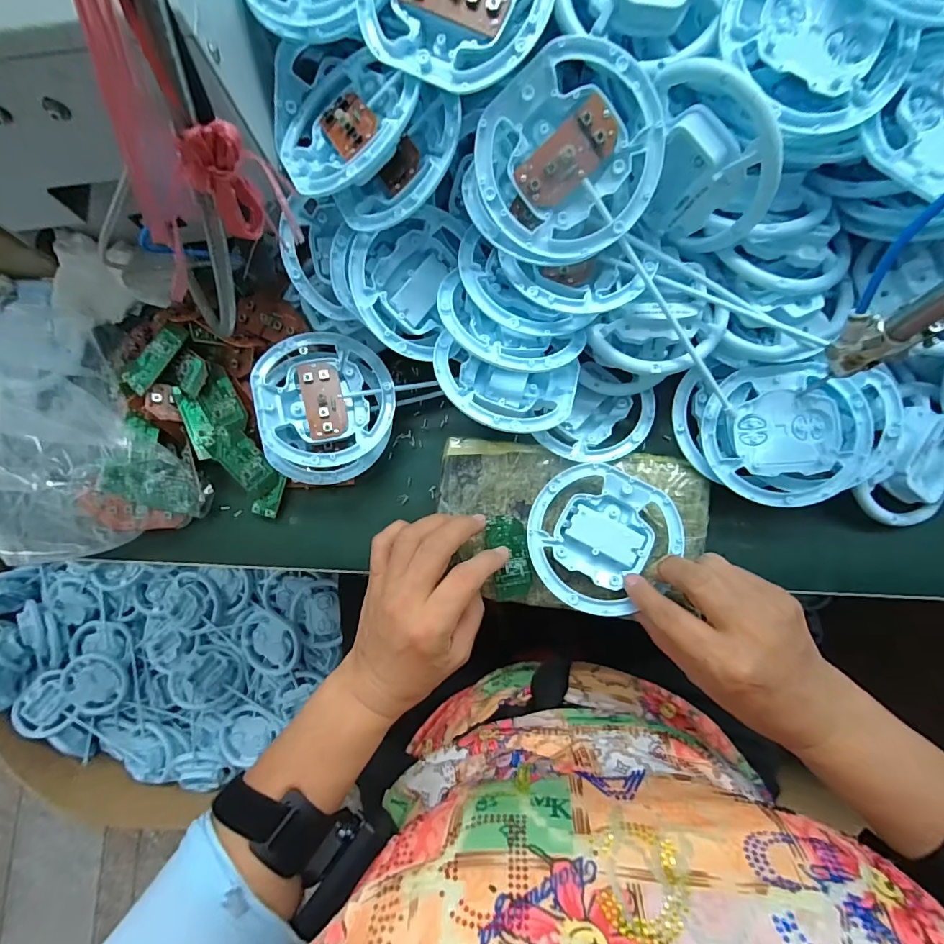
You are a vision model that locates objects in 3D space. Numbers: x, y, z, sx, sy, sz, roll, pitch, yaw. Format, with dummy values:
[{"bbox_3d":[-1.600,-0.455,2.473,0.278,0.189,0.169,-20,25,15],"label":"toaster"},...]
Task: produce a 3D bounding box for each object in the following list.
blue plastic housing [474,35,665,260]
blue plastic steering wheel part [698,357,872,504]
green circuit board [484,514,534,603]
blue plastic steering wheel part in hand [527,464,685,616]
[{"bbox_3d":[0.057,-0.183,0.272,0.100,0.015,0.102,0,110,0],"label":"blue plastic housing"},{"bbox_3d":[0.224,-0.027,0.334,0.100,0.024,0.097,-2,82,3],"label":"blue plastic steering wheel part"},{"bbox_3d":[0.028,0.063,0.346,0.028,0.009,0.062,-10,87,2],"label":"green circuit board"},{"bbox_3d":[0.091,0.046,0.335,0.100,0.024,0.098,-1,82,4],"label":"blue plastic steering wheel part in hand"}]

